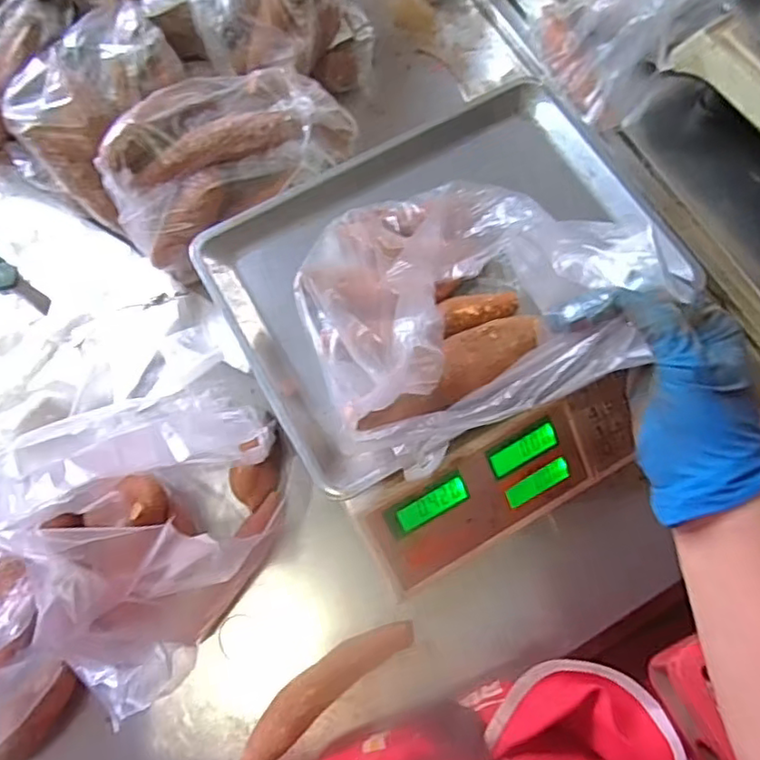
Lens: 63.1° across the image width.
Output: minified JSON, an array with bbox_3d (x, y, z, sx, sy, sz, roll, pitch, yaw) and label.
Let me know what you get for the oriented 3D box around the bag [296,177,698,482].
[{"bbox_3d":[0.036,-0.064,0.393,0.165,0.156,0.210,-22,73,-7],"label":"bag"}]

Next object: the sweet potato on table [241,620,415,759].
[{"bbox_3d":[-0.043,0.233,0.469,0.156,0.042,0.037,-36,75,-11],"label":"sweet potato on table"}]

